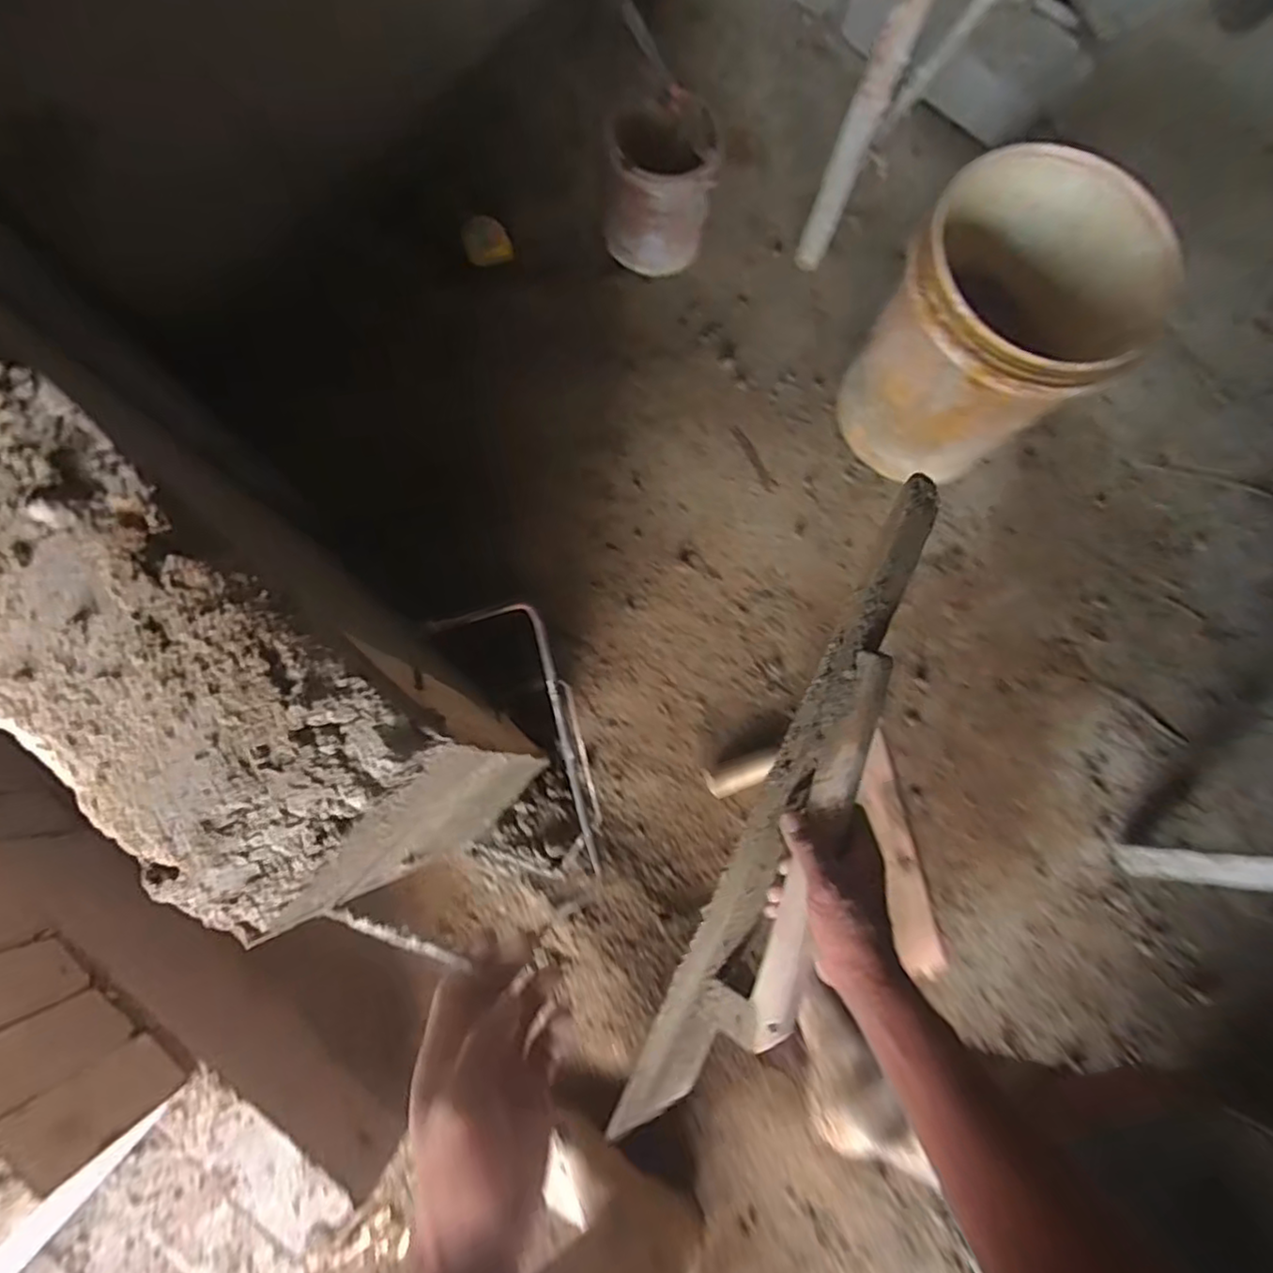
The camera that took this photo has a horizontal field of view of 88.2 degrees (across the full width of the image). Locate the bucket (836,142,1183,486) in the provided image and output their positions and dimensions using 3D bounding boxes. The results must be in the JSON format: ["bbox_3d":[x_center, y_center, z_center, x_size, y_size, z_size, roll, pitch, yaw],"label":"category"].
[{"bbox_3d":[0.472,-0.396,0.929,0.268,0.366,0.293,0,79,-1],"label":"bucket"}]

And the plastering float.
[{"bbox_3d":[0.131,0.147,0.527,0.092,0.049,0.541,21,94,3],"label":"plastering float"}]

